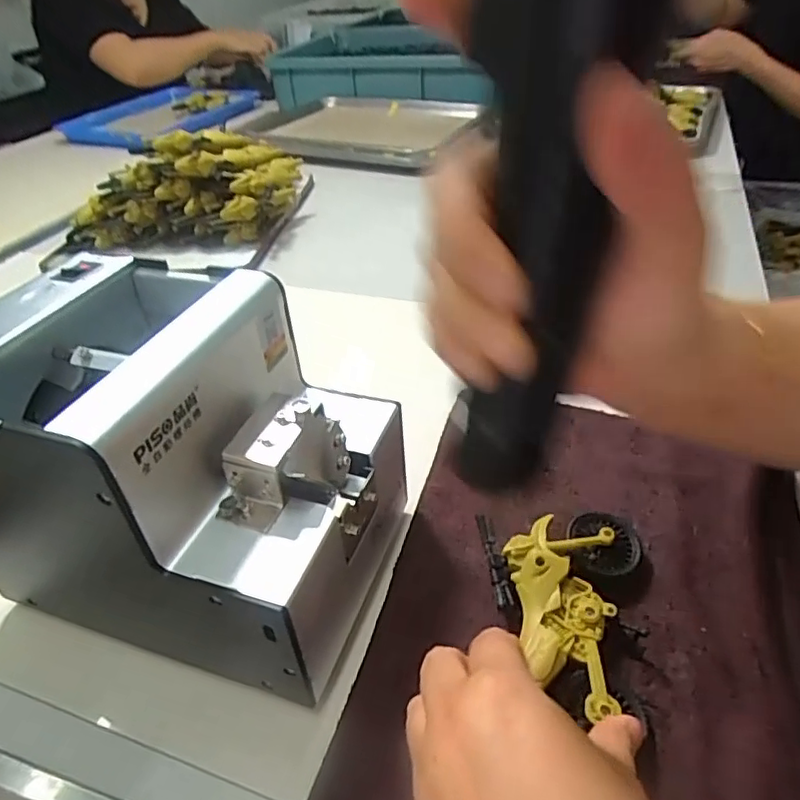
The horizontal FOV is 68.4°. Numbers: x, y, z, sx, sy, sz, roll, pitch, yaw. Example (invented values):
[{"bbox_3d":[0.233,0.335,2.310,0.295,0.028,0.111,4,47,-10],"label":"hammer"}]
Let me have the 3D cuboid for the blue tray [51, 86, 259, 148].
[{"bbox_3d":[-0.487,-0.567,1.181,0.260,0.062,0.319,12,41,21],"label":"blue tray"}]

